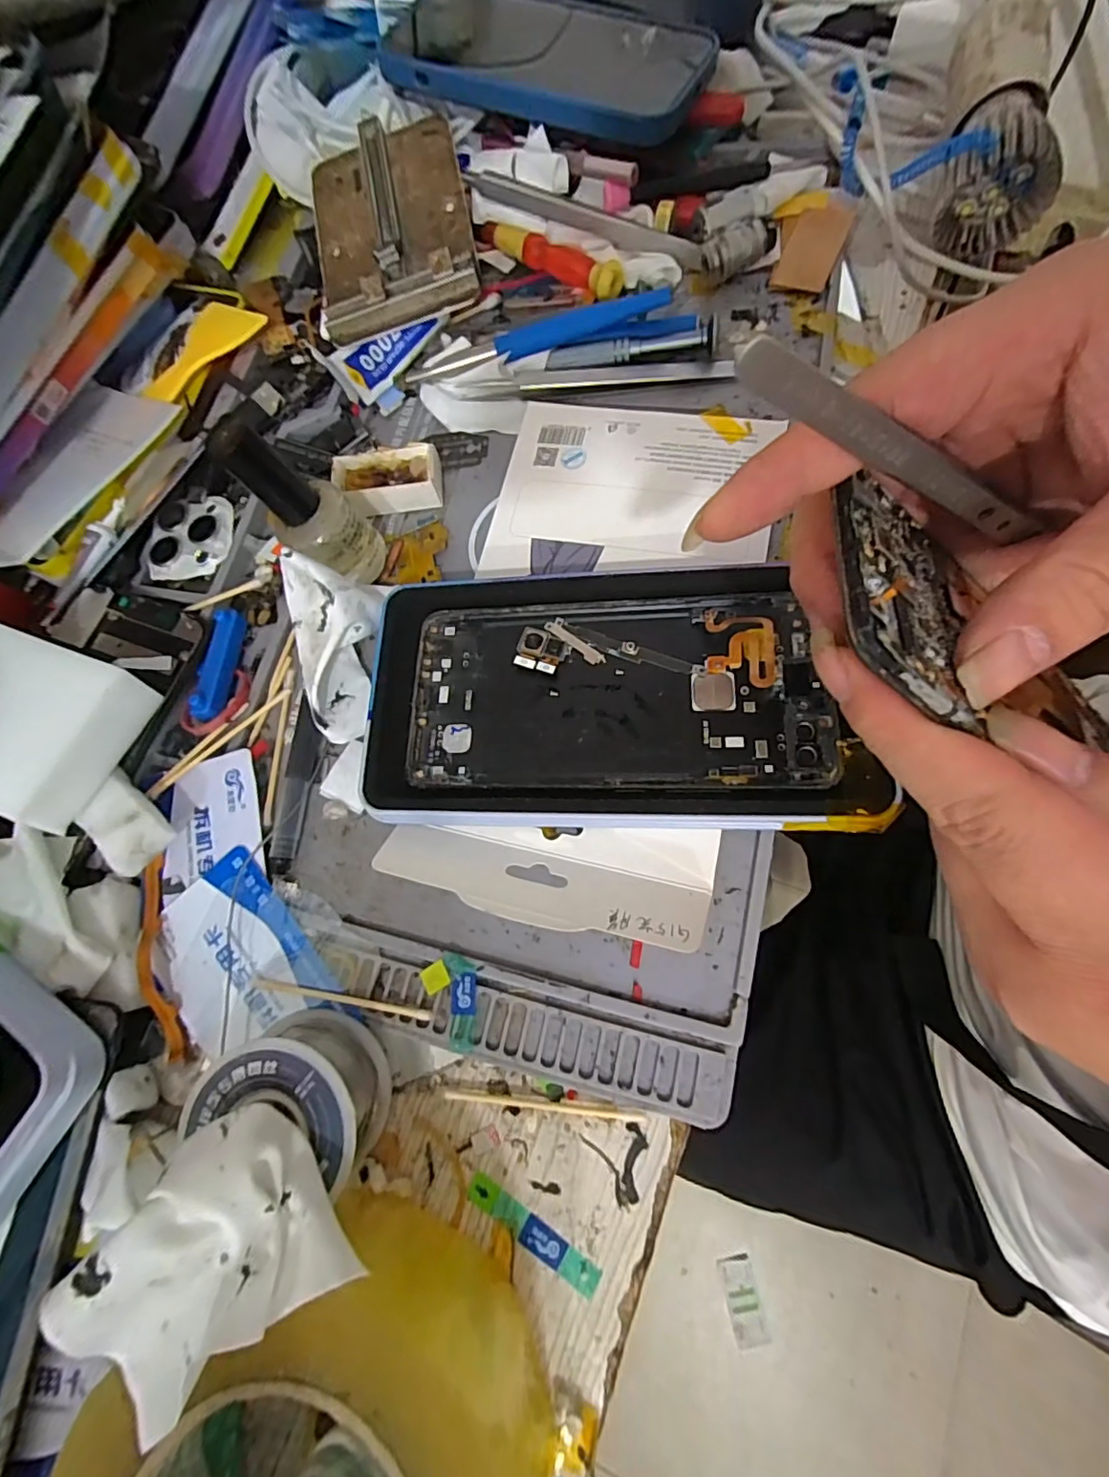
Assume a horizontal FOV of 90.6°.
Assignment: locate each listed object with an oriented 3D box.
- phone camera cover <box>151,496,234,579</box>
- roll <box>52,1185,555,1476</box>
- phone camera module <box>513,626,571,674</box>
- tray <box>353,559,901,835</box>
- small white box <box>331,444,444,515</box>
[{"bbox_3d":[-0.173,-0.096,0.258,0.039,0.004,0.038,-5,72,7],"label":"phone camera cover"},{"bbox_3d":[-0.060,0.201,0.144,0.123,0.050,0.106,25,79,13],"label":"roll"},{"bbox_3d":[-0.005,-0.034,0.215,0.020,0.004,0.017,18,77,13],"label":"phone camera module"},{"bbox_3d":[0.017,-0.017,0.203,0.175,0.027,0.097,-1,73,9],"label":"tray"},{"bbox_3d":[-0.076,-0.120,0.255,0.048,0.017,0.024,-9,72,6],"label":"small white box"}]

